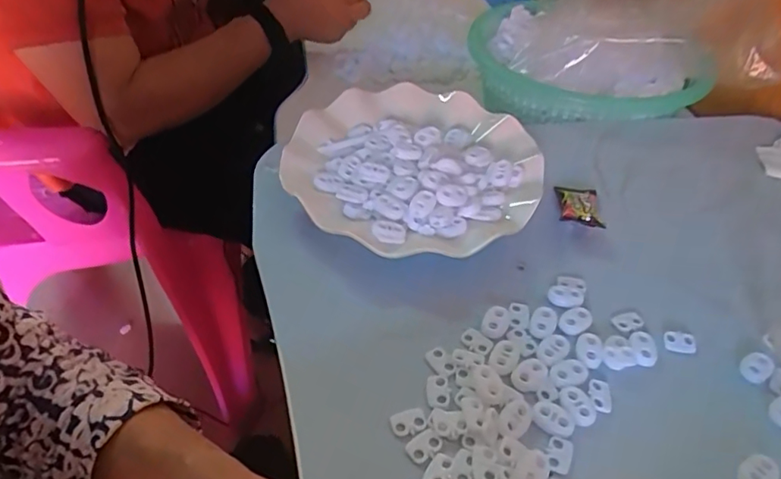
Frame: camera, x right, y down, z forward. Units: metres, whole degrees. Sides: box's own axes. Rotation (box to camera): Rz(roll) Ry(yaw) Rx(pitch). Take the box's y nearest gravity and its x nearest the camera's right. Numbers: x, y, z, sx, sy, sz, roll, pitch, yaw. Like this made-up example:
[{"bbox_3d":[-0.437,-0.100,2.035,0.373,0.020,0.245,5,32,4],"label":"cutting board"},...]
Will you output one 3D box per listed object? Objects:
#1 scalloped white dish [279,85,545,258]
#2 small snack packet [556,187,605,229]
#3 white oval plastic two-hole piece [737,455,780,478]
[{"bbox_3d":[0.017,-0.055,0.406,0.176,0.032,0.190,-1,45,1],"label":"scalloped white dish"},{"bbox_3d":[0.137,-0.026,0.393,0.029,0.014,0.049,10,44,5],"label":"small snack packet"},{"bbox_3d":[0.182,0.115,0.269,0.022,0.004,0.015,-25,49,-21],"label":"white oval plastic two-hole piece"}]

